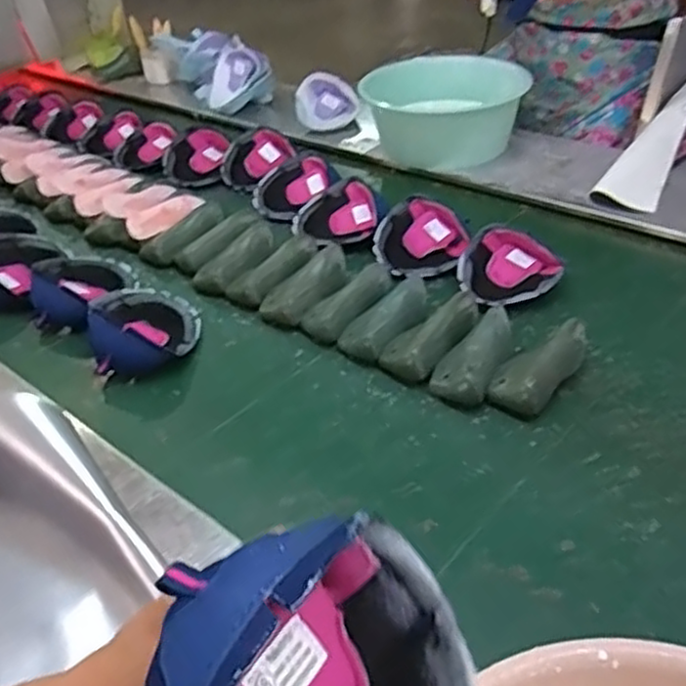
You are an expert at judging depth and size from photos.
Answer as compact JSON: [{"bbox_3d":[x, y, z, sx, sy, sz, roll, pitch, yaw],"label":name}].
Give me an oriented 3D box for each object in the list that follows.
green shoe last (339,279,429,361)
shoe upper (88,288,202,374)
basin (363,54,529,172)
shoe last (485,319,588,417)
[{"bbox_3d":[0.061,-0.035,0.941,0.067,0.049,0.147,26,47,35],"label":"green shoe last"},{"bbox_3d":[-0.267,-0.018,0.967,0.144,0.040,0.147,10,39,-20],"label":"shoe upper"},{"bbox_3d":[0.197,-0.467,1.426,0.300,0.117,0.312,-6,37,1],"label":"basin"},{"bbox_3d":[0.229,0.023,0.845,0.071,0.055,0.148,21,45,32],"label":"shoe last"}]

